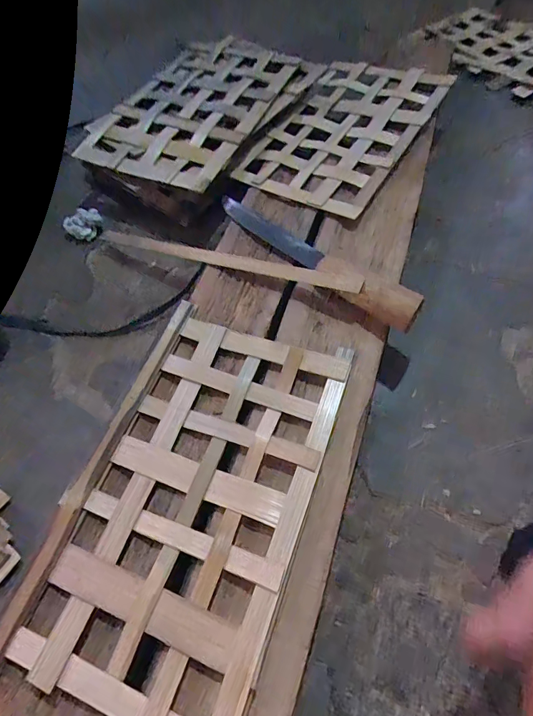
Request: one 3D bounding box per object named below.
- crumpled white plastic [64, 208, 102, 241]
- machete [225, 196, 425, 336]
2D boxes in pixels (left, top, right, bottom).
[{"bbox_3d":[-0.284,-0.207,0.633,0.050,0.023,0.045,18,65,12],"label":"crumpled white plastic"},{"bbox_3d":[0.044,-0.129,0.503,0.318,0.040,0.052,40,70,22],"label":"machete"}]

